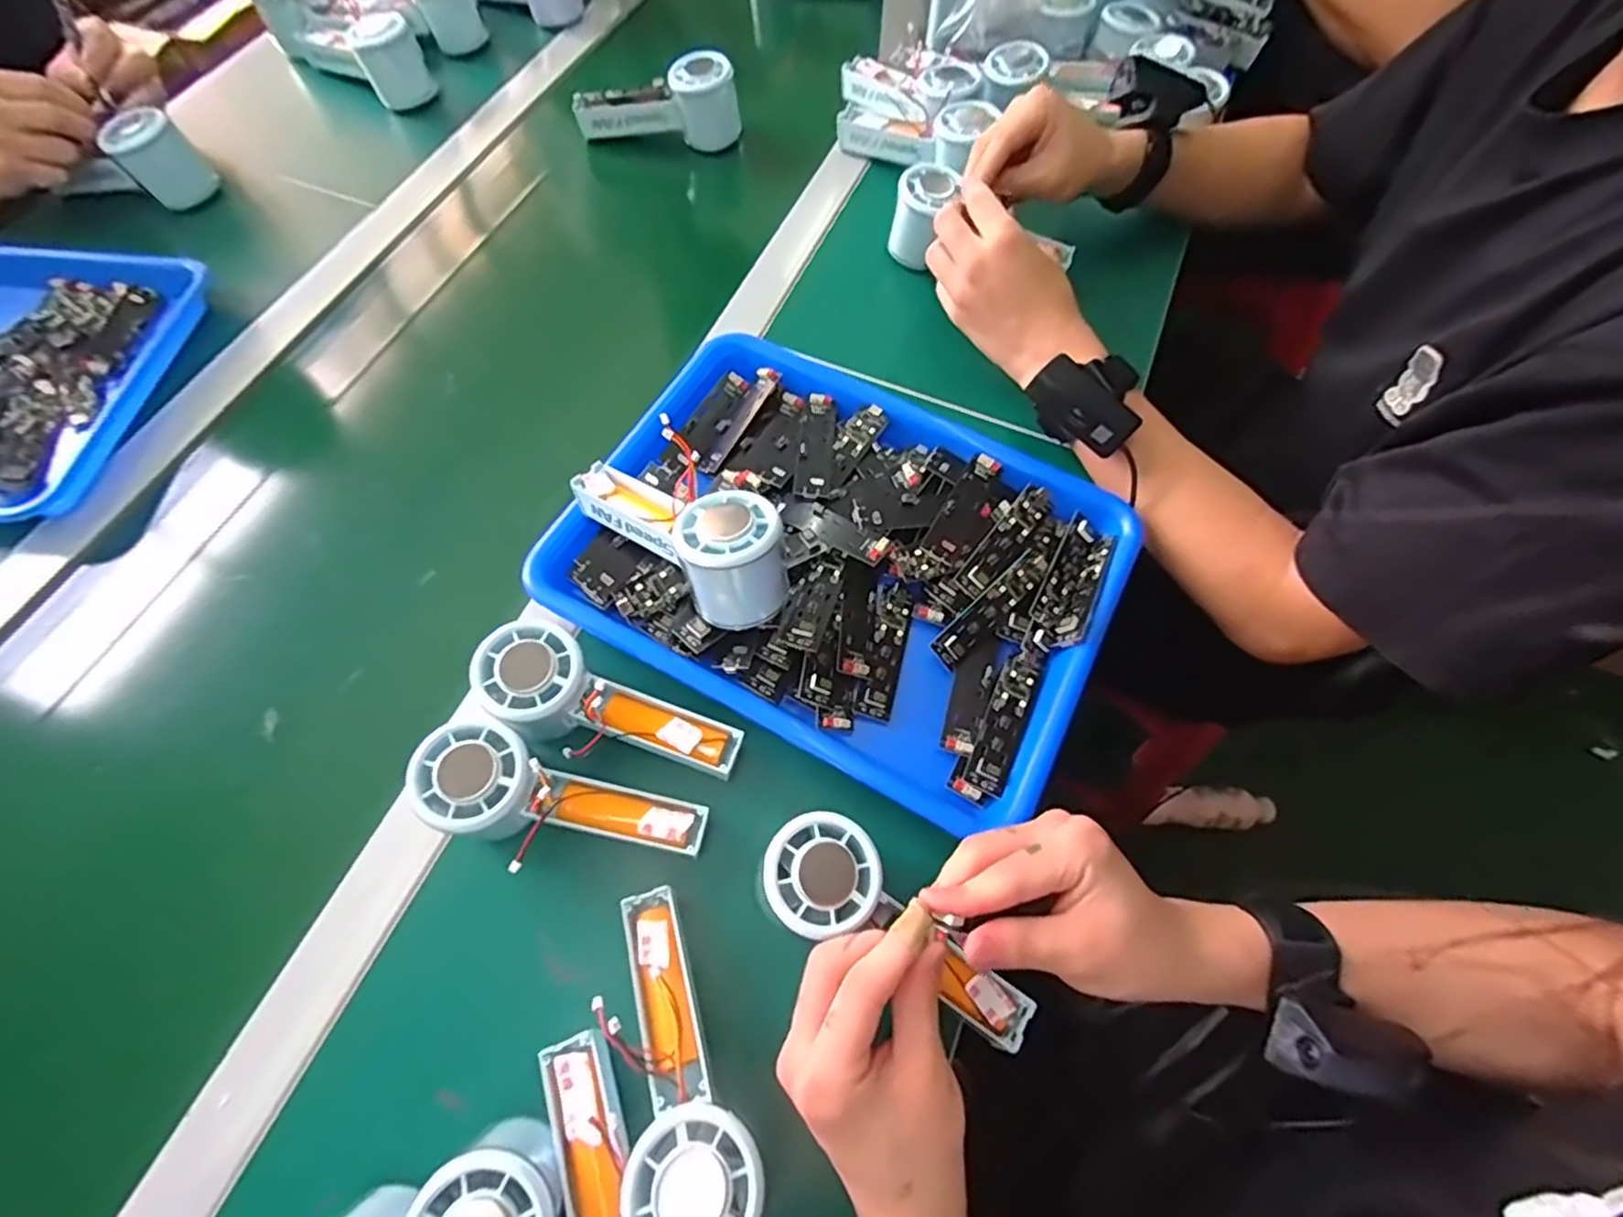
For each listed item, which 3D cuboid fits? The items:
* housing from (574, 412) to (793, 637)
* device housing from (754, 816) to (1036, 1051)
[{"bbox_3d":[-0.077,-0.053,0.413,0.144,0.075,0.061,41,71,18],"label":"housing"},{"bbox_3d":[0.043,0.161,0.345,0.153,0.025,0.054,40,70,-2],"label":"device housing"}]

